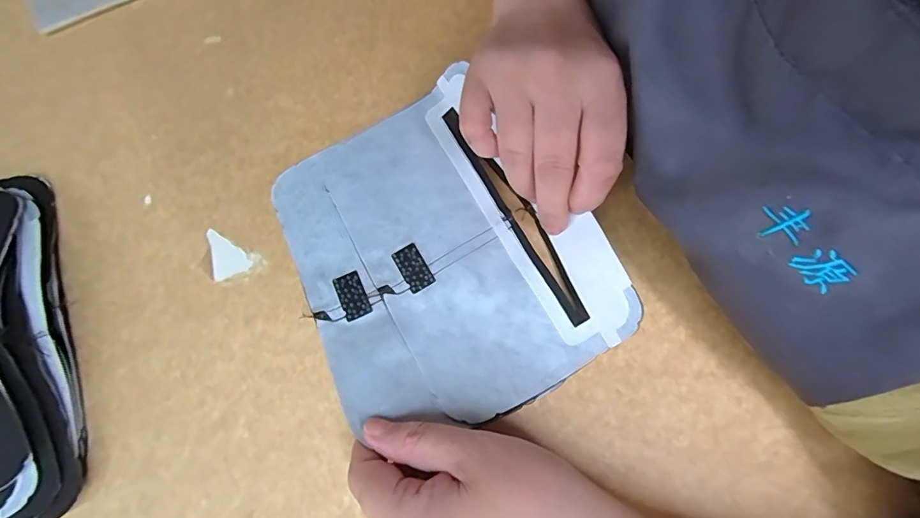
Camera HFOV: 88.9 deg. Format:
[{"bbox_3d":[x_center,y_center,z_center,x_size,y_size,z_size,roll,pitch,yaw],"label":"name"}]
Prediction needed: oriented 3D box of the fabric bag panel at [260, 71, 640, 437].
[{"bbox_3d":[-0.015,-0.005,0.277,0.160,0.029,0.196,-30,77,-6],"label":"fabric bag panel"}]

